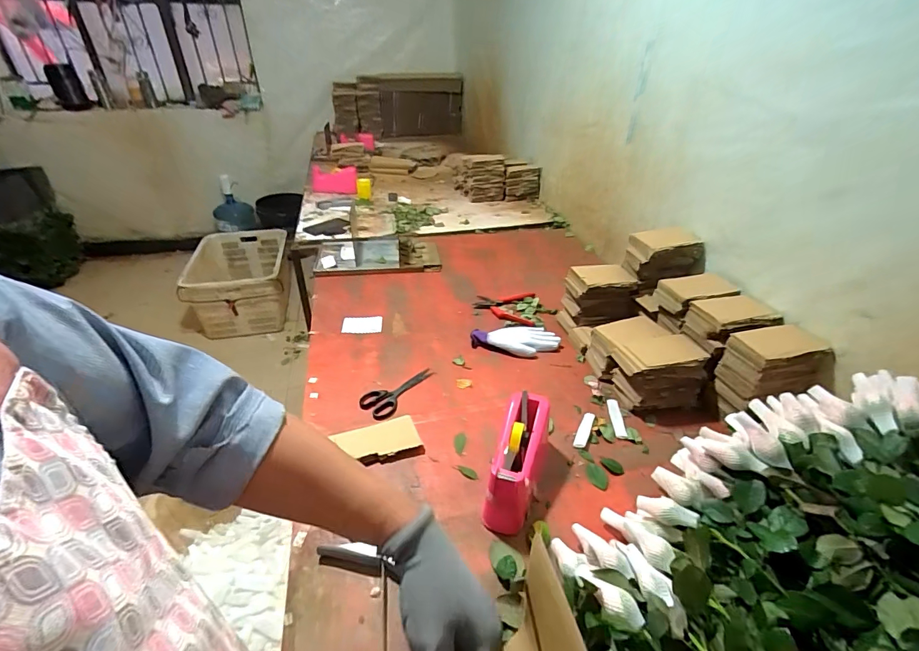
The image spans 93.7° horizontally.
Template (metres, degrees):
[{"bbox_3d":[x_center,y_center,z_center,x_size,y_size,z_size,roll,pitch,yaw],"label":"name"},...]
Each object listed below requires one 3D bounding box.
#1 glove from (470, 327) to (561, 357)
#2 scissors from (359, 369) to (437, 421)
[{"bbox_3d":[0.131,0.033,1.015,0.202,0.029,0.084,2,35,2],"label":"glove"},{"bbox_3d":[-0.125,0.130,0.894,0.075,0.012,0.171,24,42,30],"label":"scissors"}]

